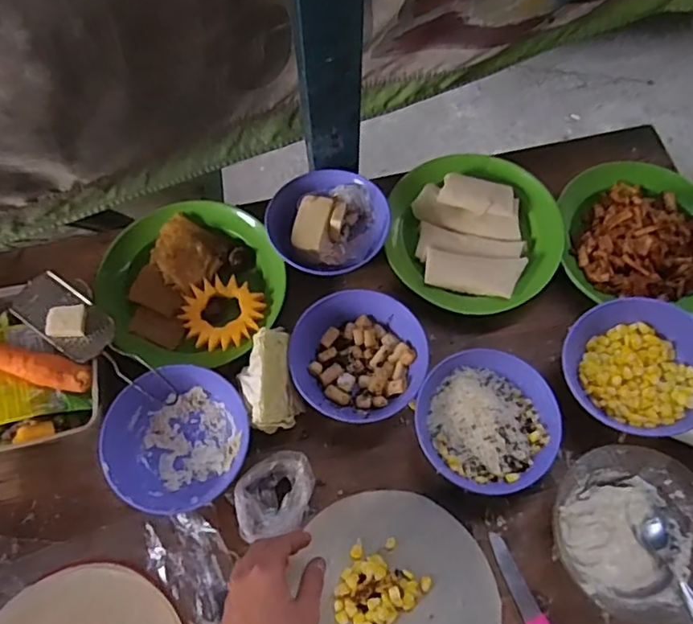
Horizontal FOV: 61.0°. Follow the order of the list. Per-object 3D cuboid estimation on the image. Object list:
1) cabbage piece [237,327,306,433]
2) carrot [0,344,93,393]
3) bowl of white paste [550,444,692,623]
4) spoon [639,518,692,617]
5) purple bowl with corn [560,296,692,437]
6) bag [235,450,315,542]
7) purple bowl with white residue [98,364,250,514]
[{"bbox_3d":[-0.081,0.072,0.621,0.057,0.049,0.102,-13,71,-5],"label":"cabbage piece"},{"bbox_3d":[-0.324,0.049,0.574,0.138,0.030,0.029,11,70,3],"label":"carrot"},{"bbox_3d":[0.275,0.209,0.569,0.149,0.045,0.148,0,70,0],"label":"bowl of white paste"},{"bbox_3d":[0.314,0.255,0.541,0.027,0.028,0.134,-8,42,-3],"label":"spoon"},{"bbox_3d":[0.314,0.062,0.634,0.151,0.058,0.150,-17,59,0],"label":"purple bowl with corn"},{"bbox_3d":[-0.068,0.181,0.581,0.078,0.043,0.073,-15,71,-6],"label":"bag"},{"bbox_3d":[-0.171,0.129,0.598,0.138,0.059,0.133,0,70,0],"label":"purple bowl with white residue"}]

